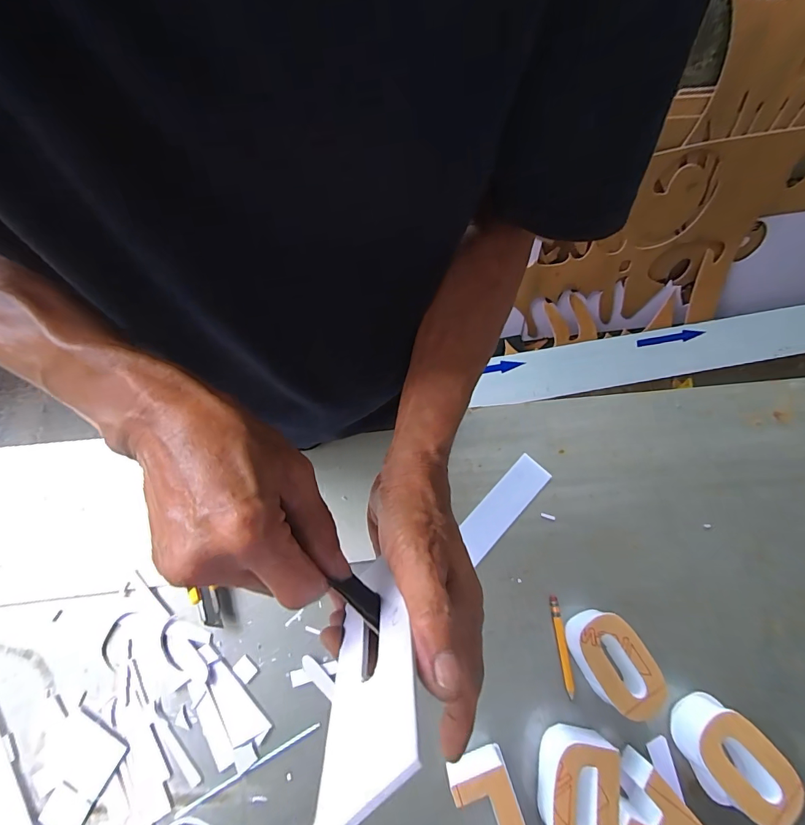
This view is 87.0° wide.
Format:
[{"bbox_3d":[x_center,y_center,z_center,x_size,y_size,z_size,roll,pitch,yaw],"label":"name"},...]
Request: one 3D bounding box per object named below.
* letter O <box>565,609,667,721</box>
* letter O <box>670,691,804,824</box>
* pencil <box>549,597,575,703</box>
[{"bbox_3d":[0.197,0.233,0.397,0.052,0.045,0.082,-26,72,-9],"label":"letter O"},{"bbox_3d":[0.288,0.303,0.369,0.056,0.050,0.082,-29,73,-10],"label":"letter O"},{"bbox_3d":[0.157,0.229,0.418,0.009,0.007,0.087,-4,70,-1],"label":"pencil"}]

